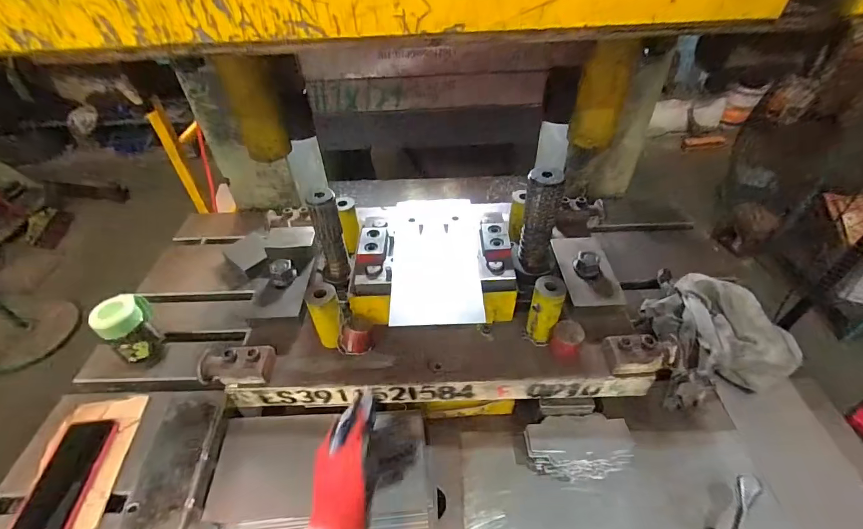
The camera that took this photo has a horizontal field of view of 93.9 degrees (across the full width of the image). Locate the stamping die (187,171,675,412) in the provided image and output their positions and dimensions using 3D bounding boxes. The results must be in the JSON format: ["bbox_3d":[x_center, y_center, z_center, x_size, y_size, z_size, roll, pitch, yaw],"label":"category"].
[{"bbox_3d":[0.006,0.032,0.602,0.583,0.235,0.283,-2,43,1],"label":"stamping die"}]

